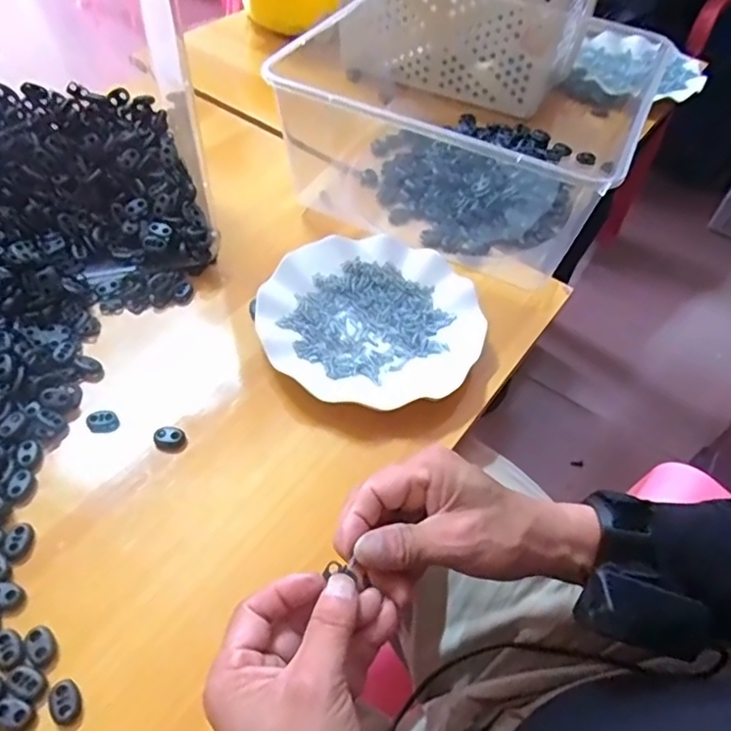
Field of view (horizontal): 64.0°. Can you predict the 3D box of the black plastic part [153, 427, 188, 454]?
[{"bbox_3d":[-0.139,0.054,0.419,0.022,0.009,0.017,-6,52,-9],"label":"black plastic part"}]

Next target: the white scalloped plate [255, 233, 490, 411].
[{"bbox_3d":[0.005,-0.038,0.489,0.179,0.024,0.179,2,52,-3],"label":"white scalloped plate"}]

